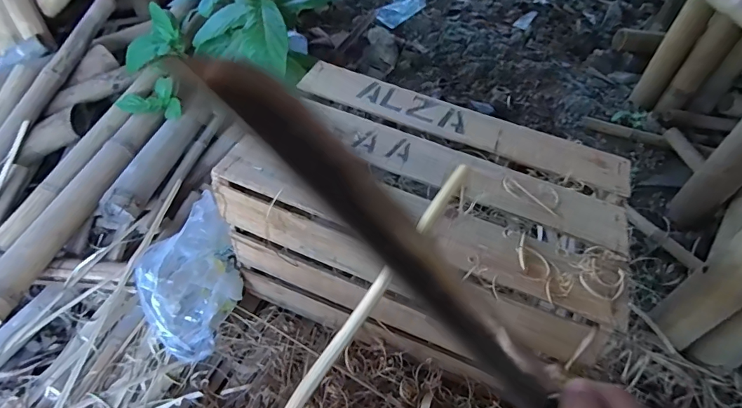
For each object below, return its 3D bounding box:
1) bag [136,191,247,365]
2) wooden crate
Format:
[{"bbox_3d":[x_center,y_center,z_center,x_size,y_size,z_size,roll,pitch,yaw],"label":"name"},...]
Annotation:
[{"bbox_3d":[-0.322,0.149,0.755,0.195,0.177,0.174,-33,60,-30],"label":"bag"},{"bbox_3d":[0.087,0.046,0.761,0.577,0.334,0.370,21,50,12],"label":"wooden crate"}]

